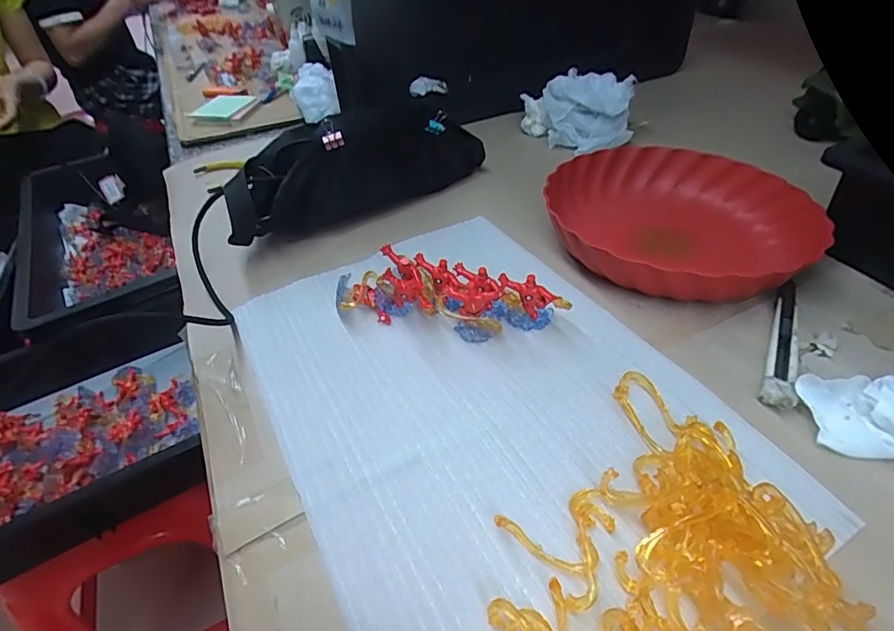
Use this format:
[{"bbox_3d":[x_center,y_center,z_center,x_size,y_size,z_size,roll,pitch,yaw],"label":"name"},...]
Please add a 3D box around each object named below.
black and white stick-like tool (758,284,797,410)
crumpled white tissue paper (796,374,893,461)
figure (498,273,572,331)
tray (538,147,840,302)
[{"bbox_3d":[0.260,0.019,0.377,0.020,0.013,0.142,19,48,24],"label":"black and white stick-like tool"},{"bbox_3d":[0.294,0.067,0.318,0.107,0.027,0.066,-3,43,3],"label":"crumpled white tissue paper"},{"bbox_3d":[0.071,-0.012,0.405,0.053,0.048,0.021,0,43,5],"label":"figure"},{"bbox_3d":[0.218,-0.096,0.477,0.243,0.044,0.234,-28,47,-22],"label":"tray"}]

